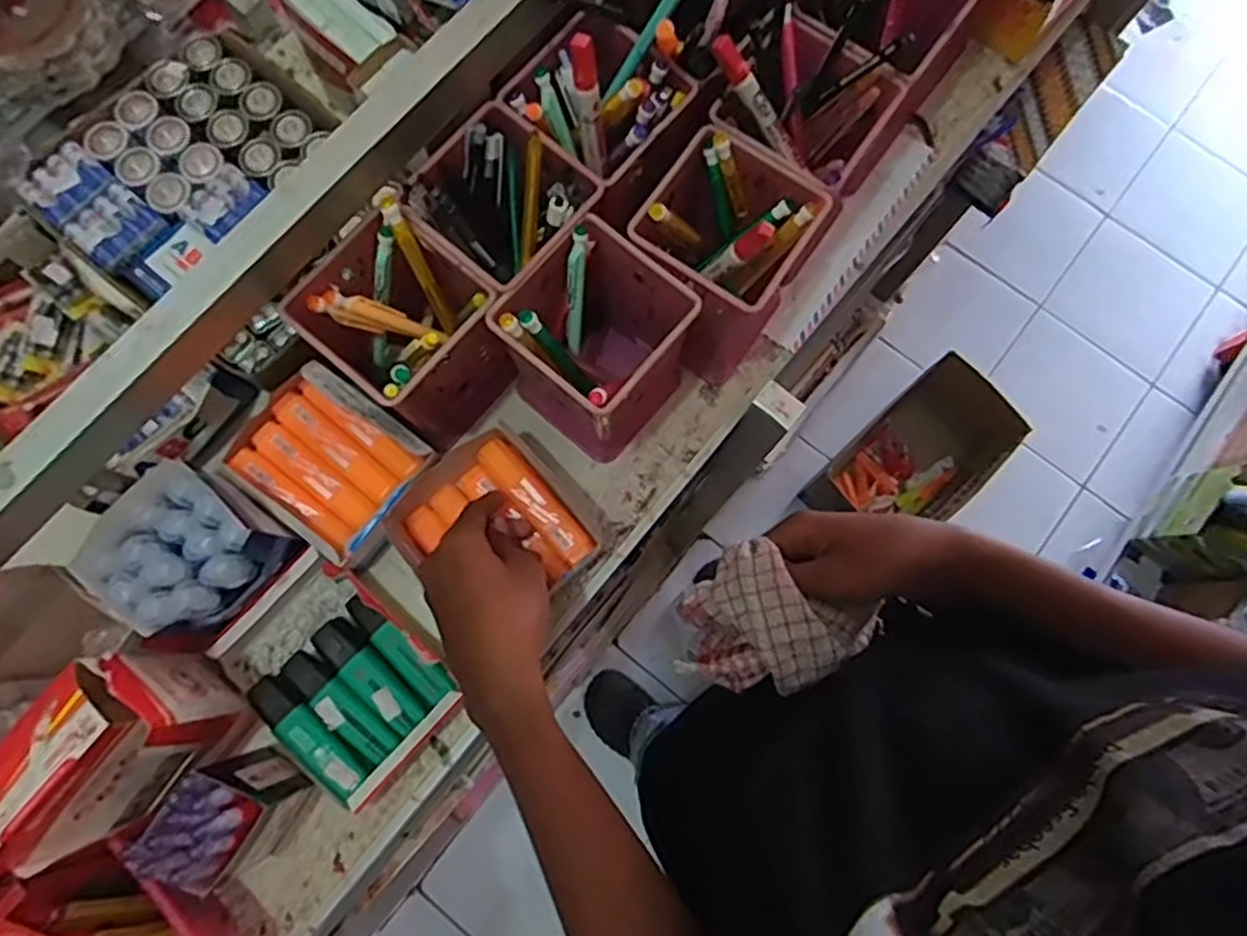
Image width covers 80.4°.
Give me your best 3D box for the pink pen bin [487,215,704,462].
[{"bbox_3d":[-0.018,-0.081,0.516,0.098,0.137,0.098,39,80,7],"label":"pink pen bin"}]

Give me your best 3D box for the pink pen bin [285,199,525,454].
[{"bbox_3d":[-0.144,-0.090,0.505,0.100,0.131,0.097,42,80,8],"label":"pink pen bin"}]

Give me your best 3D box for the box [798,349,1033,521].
[{"bbox_3d":[0.555,-0.007,1.433,0.348,0.211,0.211,-42,81,-9],"label":"box"}]

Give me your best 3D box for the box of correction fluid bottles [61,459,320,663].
[{"bbox_3d":[-0.284,0.063,0.489,0.089,0.077,0.102,37,80,7],"label":"box of correction fluid bottles"}]

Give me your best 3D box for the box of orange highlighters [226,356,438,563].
[{"bbox_3d":[-0.208,-0.007,0.528,0.121,0.045,0.099,41,80,8],"label":"box of orange highlighters"}]

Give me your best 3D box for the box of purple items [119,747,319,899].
[{"bbox_3d":[-0.248,0.214,0.456,0.051,0.090,0.061,35,80,6],"label":"box of purple items"}]

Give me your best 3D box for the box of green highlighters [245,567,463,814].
[{"bbox_3d":[-0.184,0.156,0.513,0.109,0.031,0.108,41,80,8],"label":"box of green highlighters"}]

